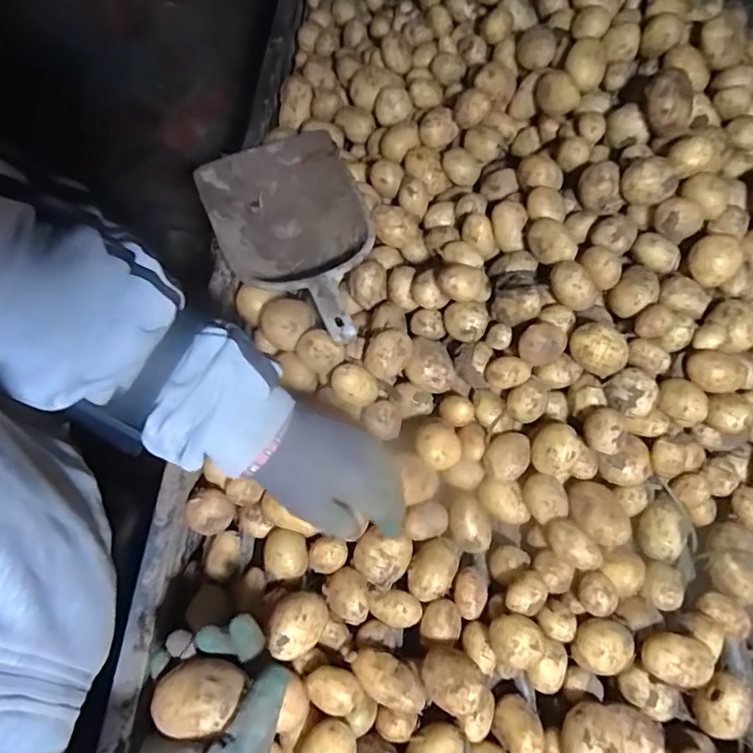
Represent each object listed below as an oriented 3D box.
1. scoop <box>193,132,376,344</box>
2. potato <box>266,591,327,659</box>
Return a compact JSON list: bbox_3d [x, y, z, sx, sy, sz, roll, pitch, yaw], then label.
[{"bbox_3d":[-0.095,-0.165,0.683,0.179,0.058,0.320,-17,59,-16],"label":"scoop"},{"bbox_3d":[-0.069,0.220,0.485,0.043,0.047,0.056,19,57,8],"label":"potato"}]

